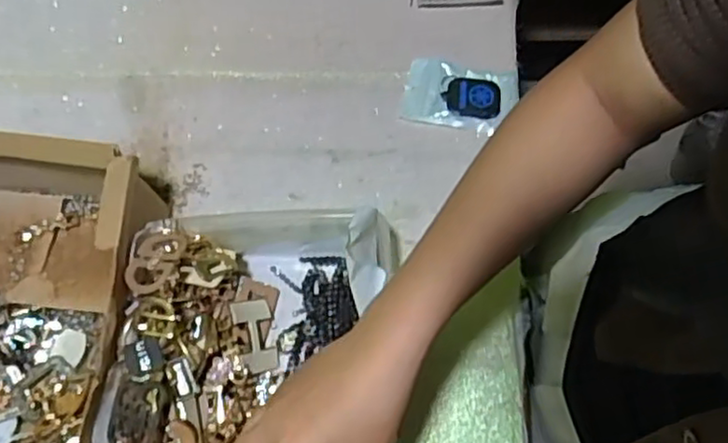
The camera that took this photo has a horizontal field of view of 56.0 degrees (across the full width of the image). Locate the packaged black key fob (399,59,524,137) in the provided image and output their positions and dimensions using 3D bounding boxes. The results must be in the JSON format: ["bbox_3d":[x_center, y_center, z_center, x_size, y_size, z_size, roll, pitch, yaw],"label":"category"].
[{"bbox_3d":[0.090,-0.119,0.642,0.100,0.014,0.067,12,71,6],"label":"packaged black key fob"}]

